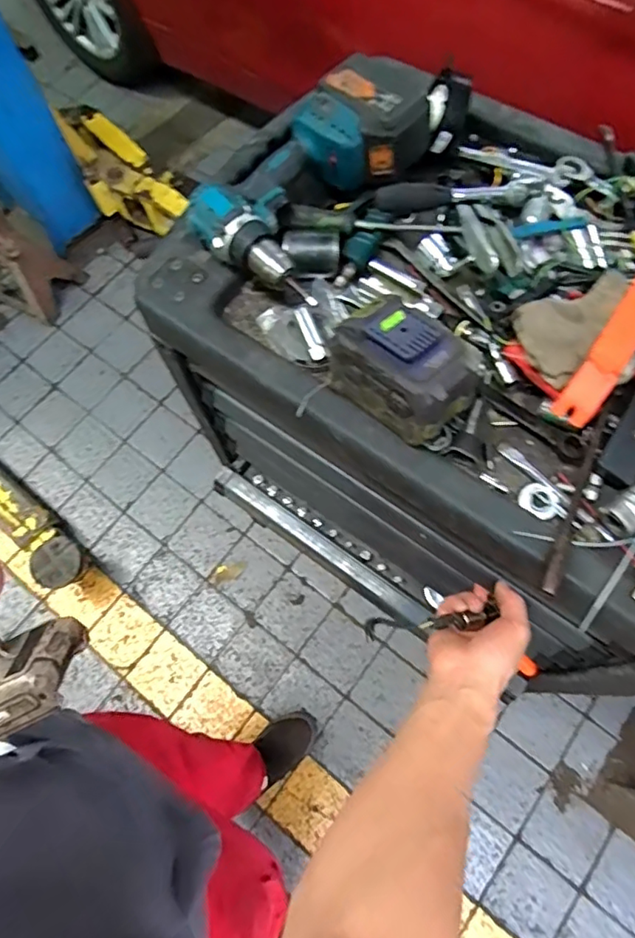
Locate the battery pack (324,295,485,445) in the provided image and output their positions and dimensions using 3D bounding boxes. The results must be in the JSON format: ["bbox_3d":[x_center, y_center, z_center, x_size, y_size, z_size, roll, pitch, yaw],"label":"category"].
[{"bbox_3d":[0.076,-0.091,0.491,0.085,0.069,0.122,-43,71,-13],"label":"battery pack"}]

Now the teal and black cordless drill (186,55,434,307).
[{"bbox_3d":[-0.010,-0.311,0.574,0.156,0.073,0.264,30,72,15],"label":"teal and black cordless drill"}]

